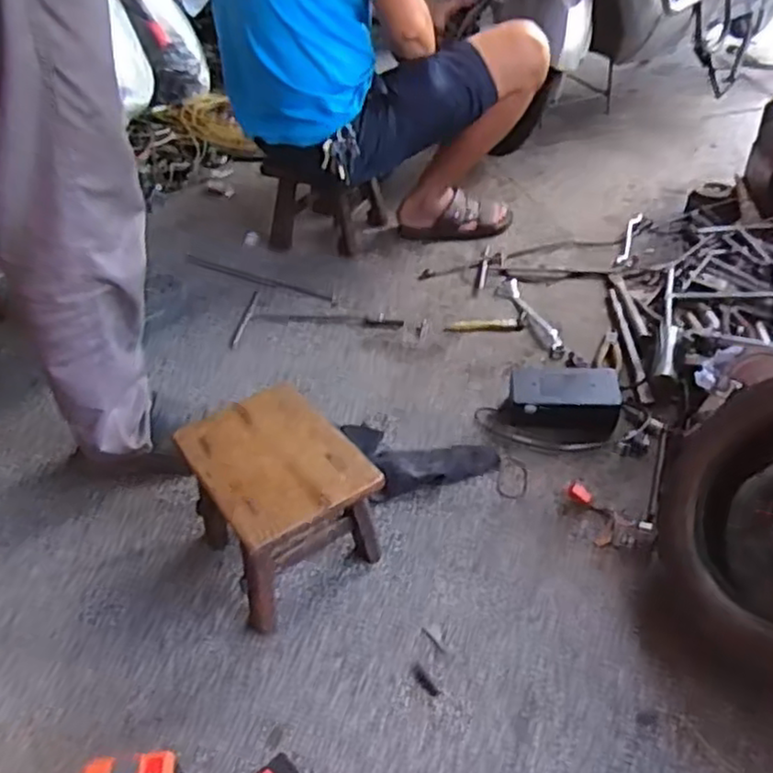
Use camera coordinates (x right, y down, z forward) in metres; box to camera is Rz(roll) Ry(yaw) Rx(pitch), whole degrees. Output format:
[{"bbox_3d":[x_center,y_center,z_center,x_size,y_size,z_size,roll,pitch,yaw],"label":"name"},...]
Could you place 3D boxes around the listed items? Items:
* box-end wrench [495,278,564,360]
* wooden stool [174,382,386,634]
[{"bbox_3d":[0.273,-0.136,1.353,0.050,0.010,0.255,-11,42,-9],"label":"box-end wrench"},{"bbox_3d":[-0.138,0.152,0.913,0.183,0.191,0.229,-26,46,-24],"label":"wooden stool"}]

